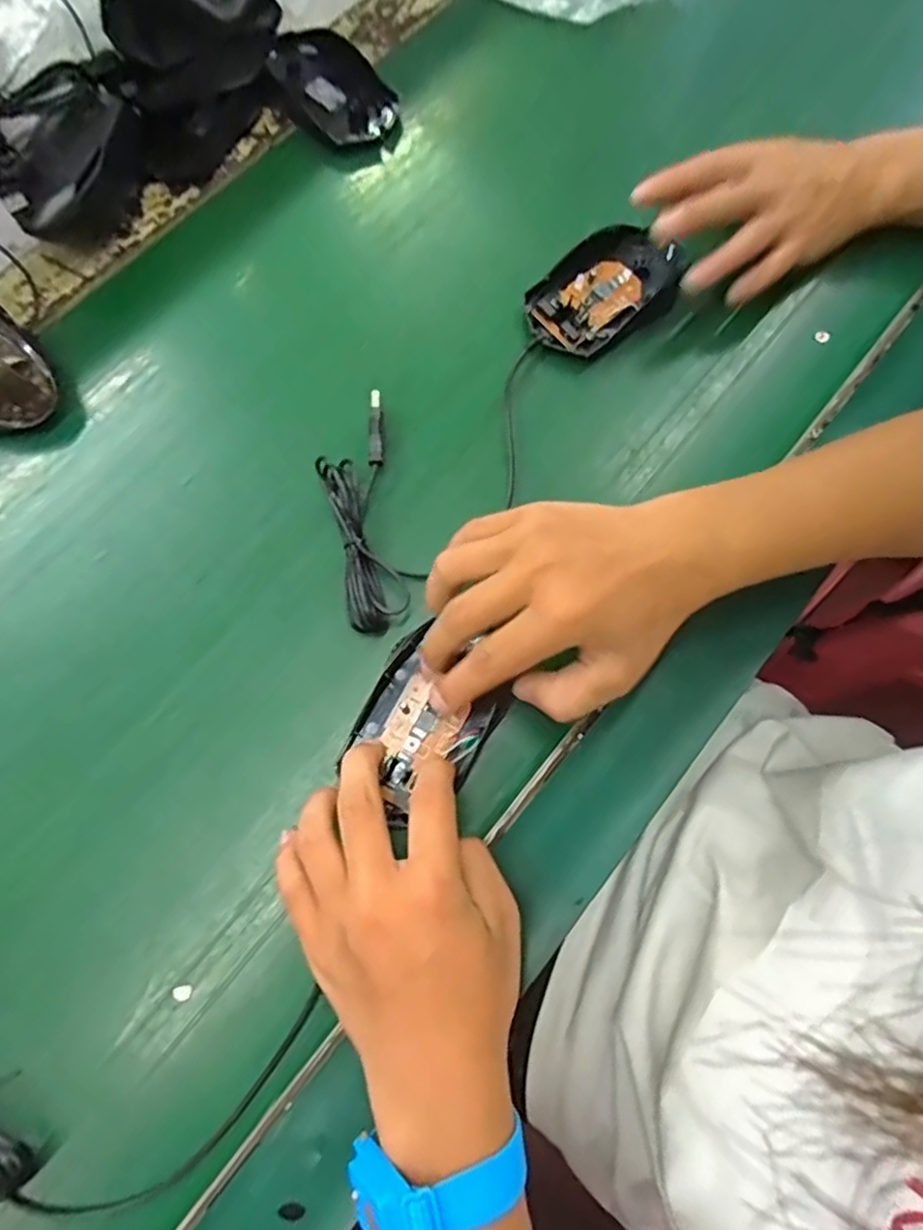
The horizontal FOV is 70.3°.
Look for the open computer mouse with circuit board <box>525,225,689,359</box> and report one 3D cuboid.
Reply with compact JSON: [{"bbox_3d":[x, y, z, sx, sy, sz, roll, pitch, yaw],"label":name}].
[{"bbox_3d":[0.092,-0.205,0.410,0.072,0.020,0.107,37,78,10],"label":"open computer mouse with circuit board"}]

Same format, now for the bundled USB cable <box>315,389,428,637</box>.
[{"bbox_3d":[-0.052,-0.058,0.362,0.043,0.016,0.136,-14,75,-4],"label":"bundled USB cable"}]

